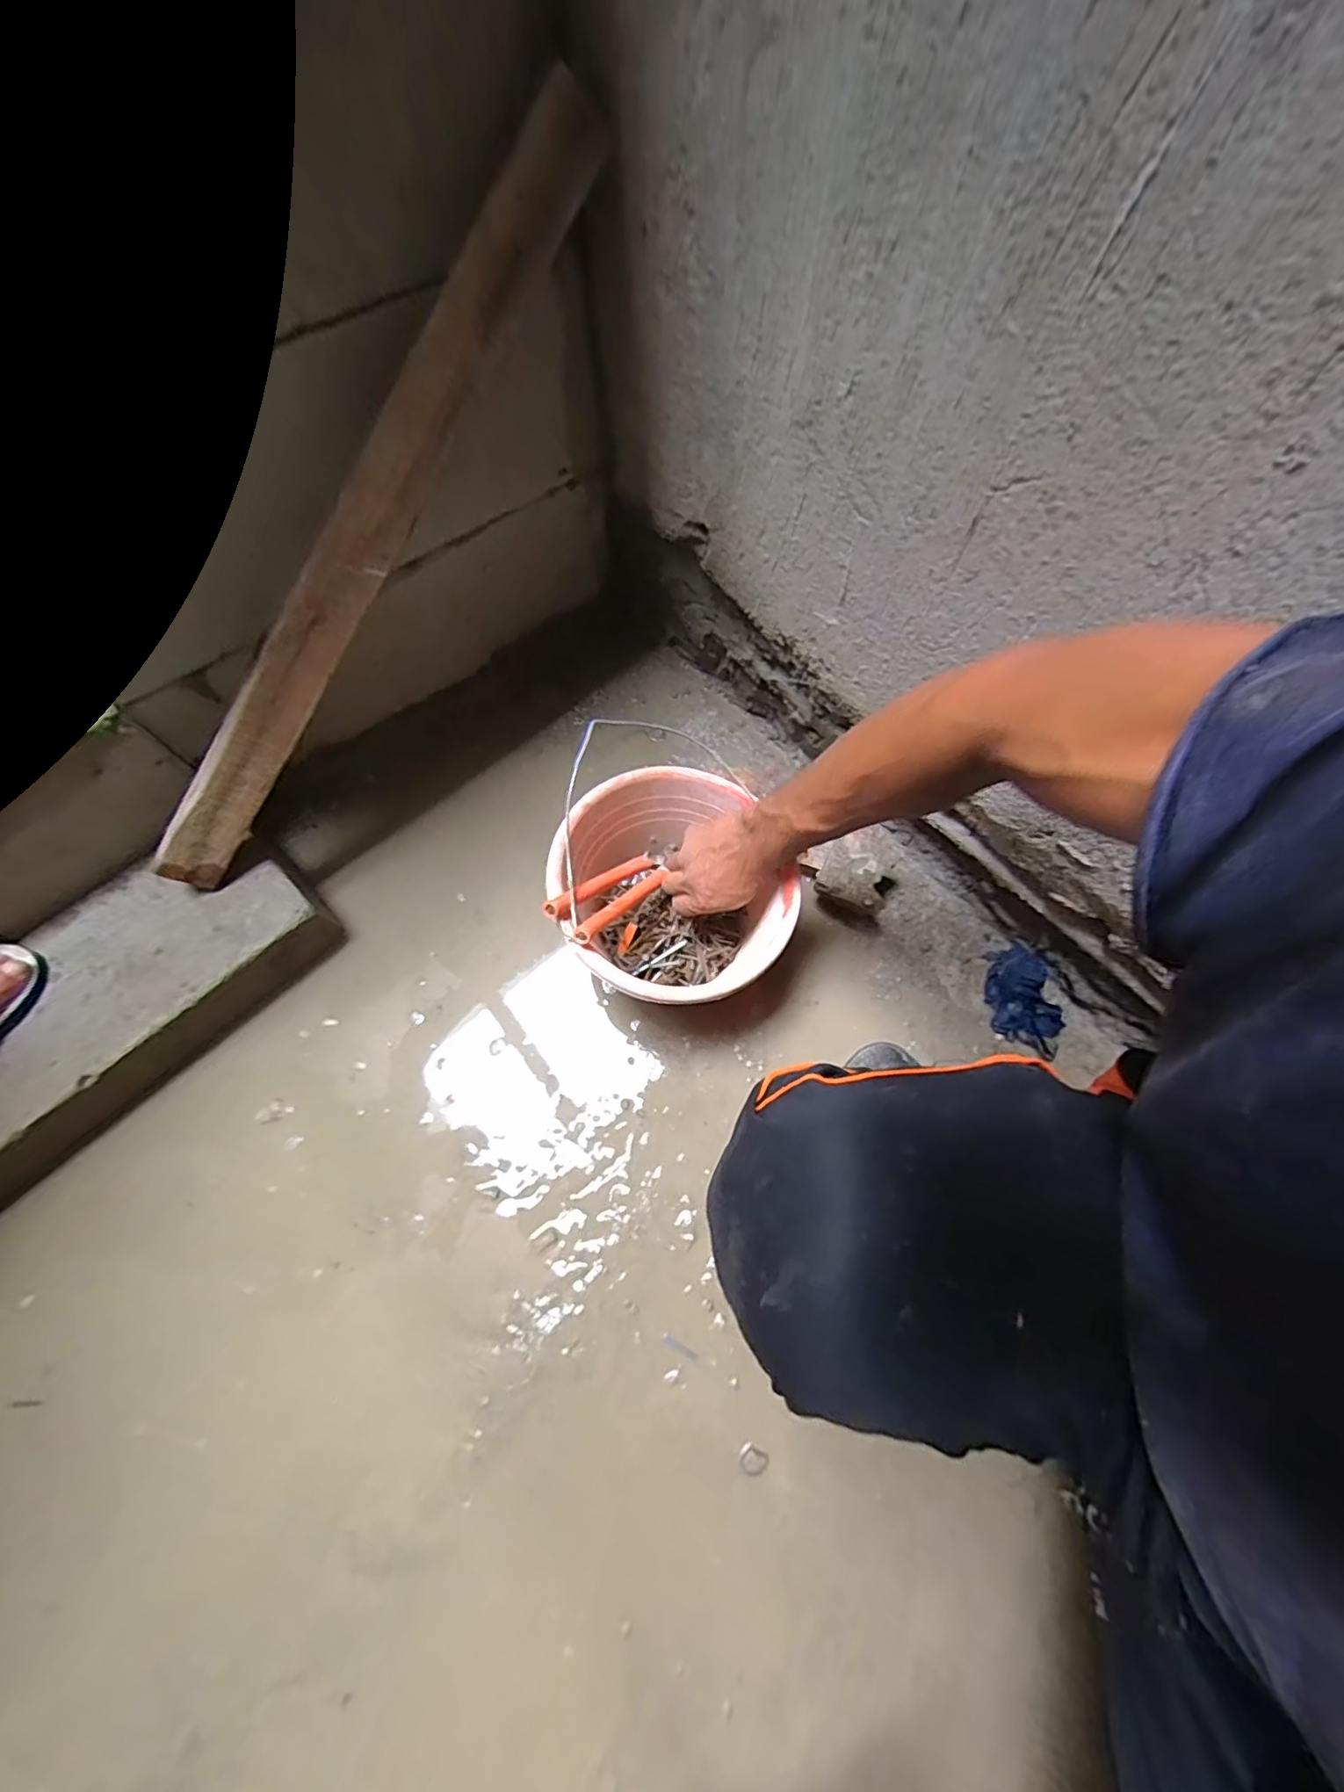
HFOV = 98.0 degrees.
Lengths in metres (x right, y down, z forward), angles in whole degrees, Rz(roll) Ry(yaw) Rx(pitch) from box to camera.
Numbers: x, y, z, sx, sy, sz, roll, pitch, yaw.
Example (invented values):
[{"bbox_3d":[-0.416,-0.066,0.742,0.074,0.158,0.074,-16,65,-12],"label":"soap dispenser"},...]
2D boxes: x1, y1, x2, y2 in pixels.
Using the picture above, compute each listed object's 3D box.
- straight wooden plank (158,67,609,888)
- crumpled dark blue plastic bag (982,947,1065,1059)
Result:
[{"bbox_3d":[-0.293,-0.308,0.538,0.031,0.053,0.744,41,104,15],"label":"straight wooden plank"},{"bbox_3d":[0.389,0.112,0.646,0.063,0.044,0.116,3,68,0],"label":"crumpled dark blue plastic bag"}]

